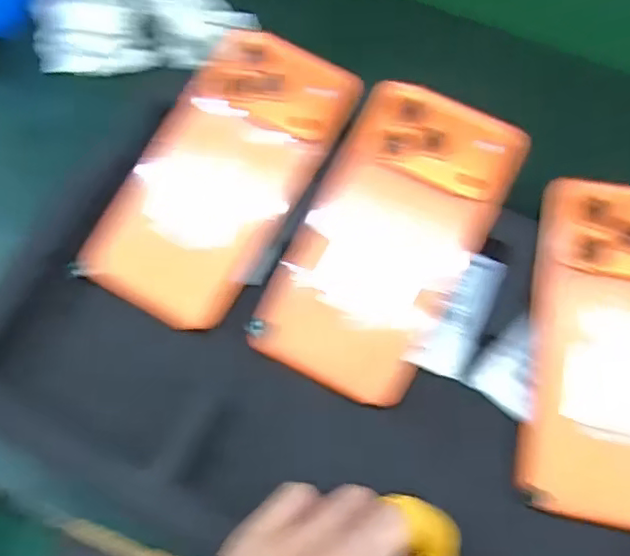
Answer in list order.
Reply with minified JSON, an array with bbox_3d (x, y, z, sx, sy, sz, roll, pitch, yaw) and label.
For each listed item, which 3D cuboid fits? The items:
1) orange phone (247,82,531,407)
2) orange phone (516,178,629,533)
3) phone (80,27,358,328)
[{"bbox_3d":[0.038,-0.020,0.316,0.089,0.009,0.159,26,85,5],"label":"orange phone"},{"bbox_3d":[0.150,0.035,0.295,0.086,0.010,0.161,6,81,12],"label":"orange phone"},{"bbox_3d":[-0.049,-0.055,0.330,0.085,0.008,0.165,30,83,4],"label":"phone"}]

